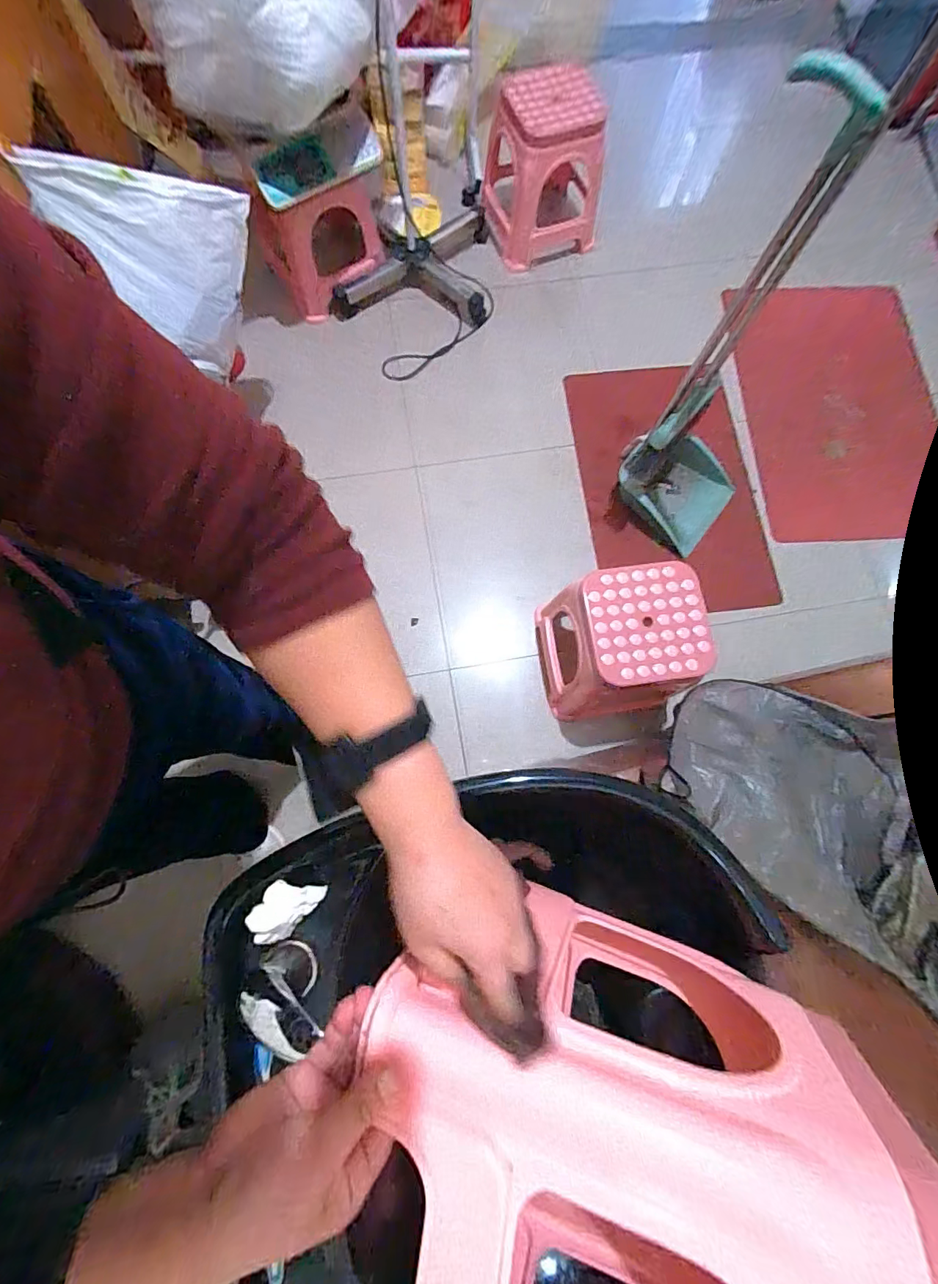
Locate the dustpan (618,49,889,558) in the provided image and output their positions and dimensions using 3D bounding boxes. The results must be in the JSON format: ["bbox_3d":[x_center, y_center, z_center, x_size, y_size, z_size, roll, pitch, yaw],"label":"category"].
[{"bbox_3d":[0.585,-0.551,1.026,0.267,0.887,0.353,-43,81,-10],"label":"dustpan"}]

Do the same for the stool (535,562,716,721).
[{"bbox_3d":[0.336,0.013,1.098,0.268,0.316,0.278,-6,77,-2],"label":"stool"}]

